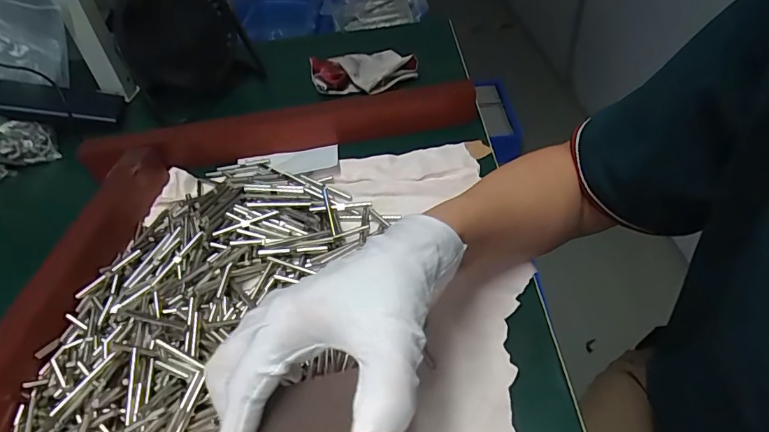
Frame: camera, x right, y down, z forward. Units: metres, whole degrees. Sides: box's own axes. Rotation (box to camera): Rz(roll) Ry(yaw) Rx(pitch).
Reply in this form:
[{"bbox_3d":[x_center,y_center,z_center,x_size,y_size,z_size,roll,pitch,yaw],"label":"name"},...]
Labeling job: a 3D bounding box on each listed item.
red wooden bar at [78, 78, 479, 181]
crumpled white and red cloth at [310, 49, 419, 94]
[{"bbox_3d":[-0.103,-0.090,0.480,0.399,0.039,0.039,-10,43,-3],"label":"red wooden bar"},{"bbox_3d":[-0.025,-0.181,0.570,0.129,0.034,0.084,-22,45,-16],"label":"crumpled white and red cloth"}]

